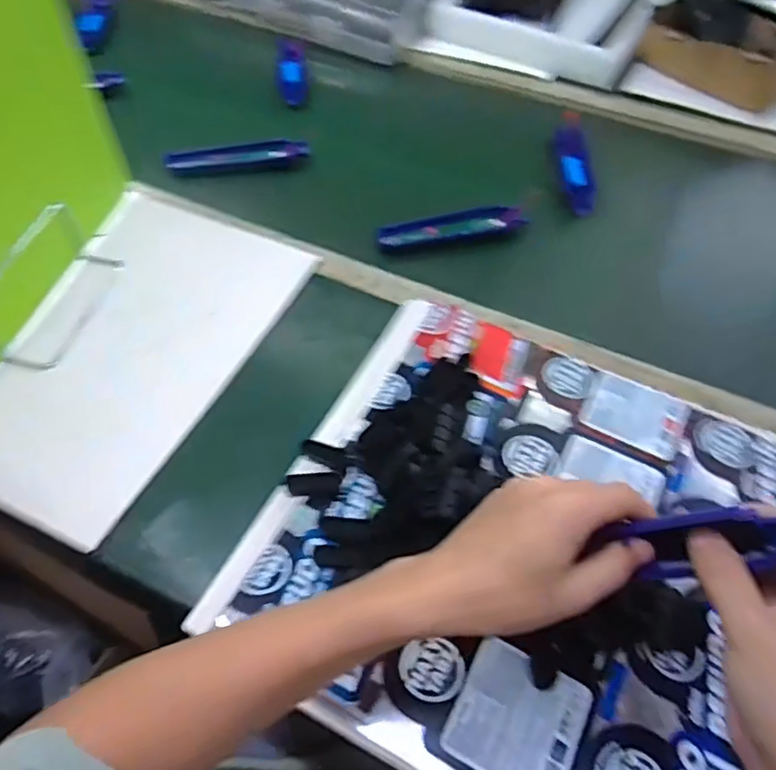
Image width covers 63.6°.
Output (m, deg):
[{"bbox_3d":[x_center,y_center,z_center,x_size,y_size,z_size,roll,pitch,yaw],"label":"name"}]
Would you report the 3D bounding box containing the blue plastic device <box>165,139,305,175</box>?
[{"bbox_3d":[-0.188,-0.286,0.785,0.171,0.023,0.020,-7,56,-6],"label":"blue plastic device"}]

